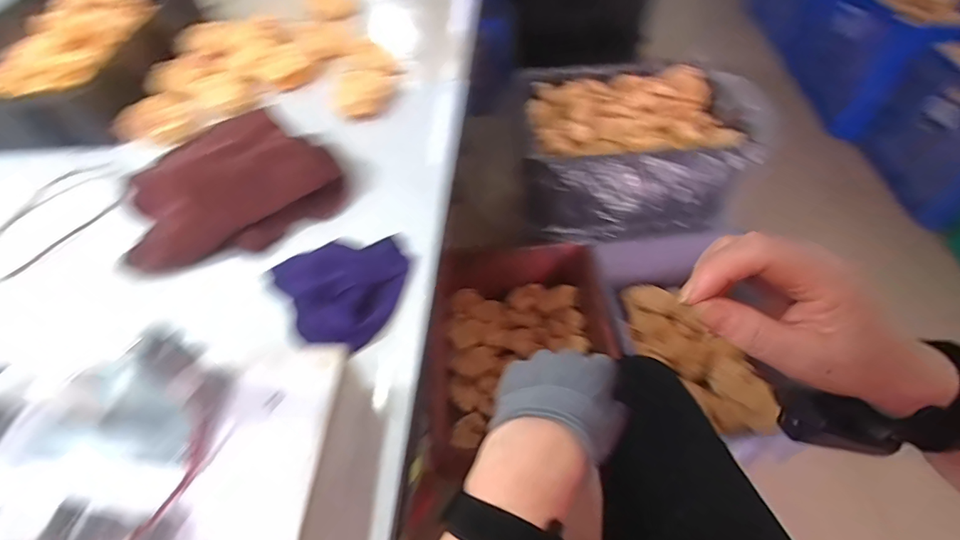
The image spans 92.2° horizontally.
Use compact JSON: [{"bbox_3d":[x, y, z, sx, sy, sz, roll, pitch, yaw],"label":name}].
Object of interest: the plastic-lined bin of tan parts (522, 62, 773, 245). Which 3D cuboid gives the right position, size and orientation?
[{"bbox_3d":[0.430,-0.334,1.283,0.591,0.239,0.518,1,51,5],"label":"plastic-lined bin of tan parts"}]

